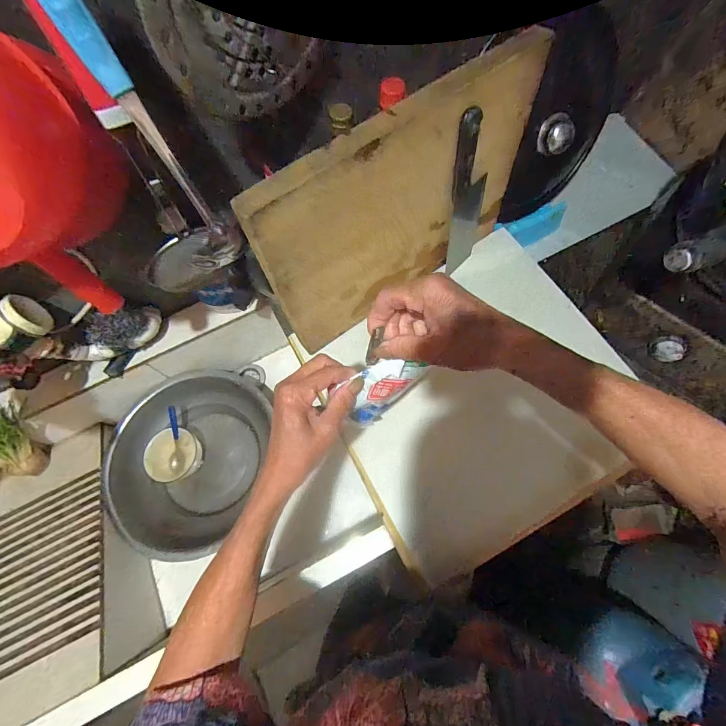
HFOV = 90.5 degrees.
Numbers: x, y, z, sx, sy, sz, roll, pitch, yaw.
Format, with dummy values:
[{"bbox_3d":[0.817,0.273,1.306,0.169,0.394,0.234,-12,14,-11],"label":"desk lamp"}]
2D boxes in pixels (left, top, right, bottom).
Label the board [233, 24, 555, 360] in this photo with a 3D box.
[{"bbox_3d":[0.064,-0.219,0.533,0.450,0.312,0.031,-37,68,-7],"label":"board"}]

